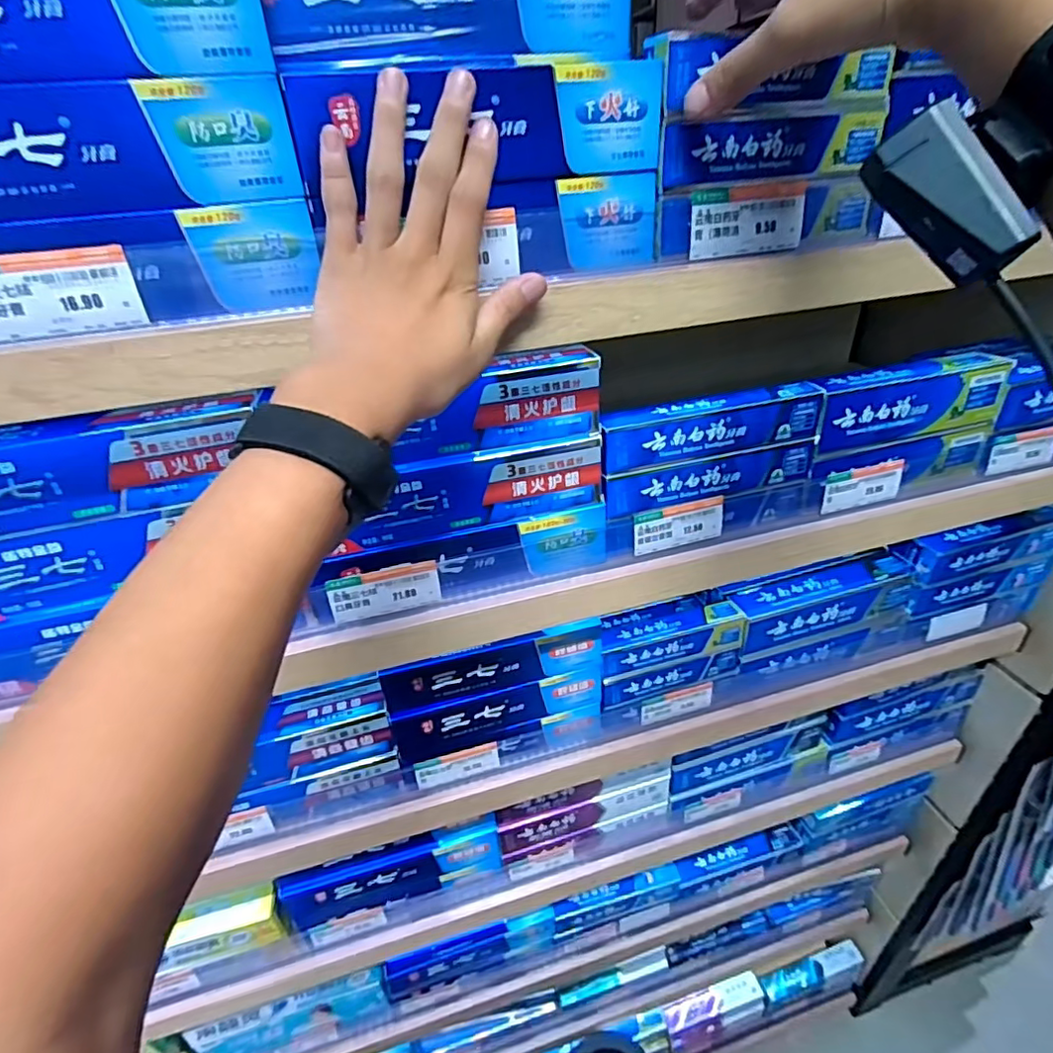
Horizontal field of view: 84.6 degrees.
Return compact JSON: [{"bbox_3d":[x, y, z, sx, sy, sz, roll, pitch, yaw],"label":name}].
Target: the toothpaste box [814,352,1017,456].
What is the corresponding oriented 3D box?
[{"bbox_3d":[0.326,-0.109,0.497,0.187,0.054,0.034,-12,34,-13],"label":"toothpaste box"}]

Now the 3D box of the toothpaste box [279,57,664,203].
[{"bbox_3d":[-0.022,-0.217,0.313,0.197,0.054,0.033,-9,34,-12],"label":"toothpaste box"}]

